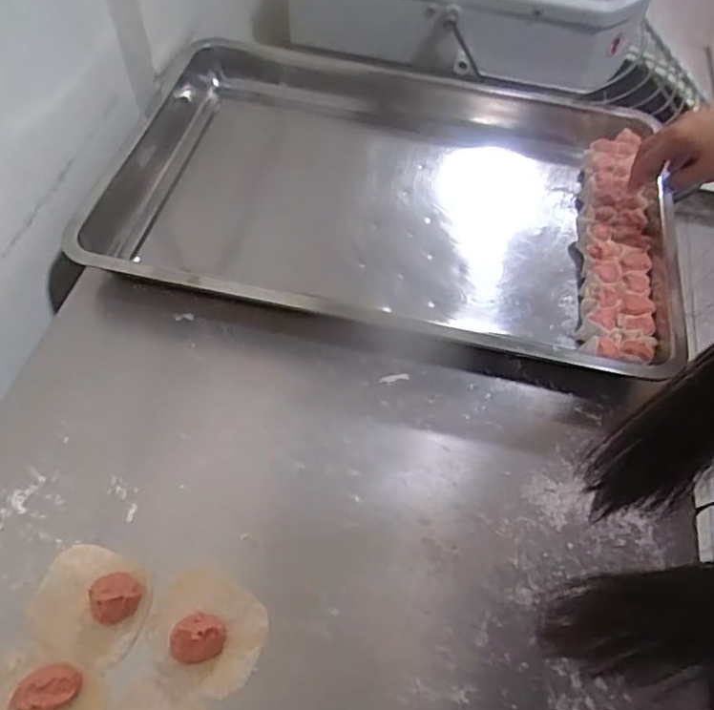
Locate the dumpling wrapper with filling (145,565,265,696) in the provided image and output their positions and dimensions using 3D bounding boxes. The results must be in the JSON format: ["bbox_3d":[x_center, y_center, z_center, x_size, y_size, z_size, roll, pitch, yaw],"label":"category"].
[{"bbox_3d":[-0.112,0.196,0.449,0.087,0.024,0.072,27,59,14],"label":"dumpling wrapper with filling"}]

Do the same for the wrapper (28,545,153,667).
[{"bbox_3d":[-0.200,0.180,0.459,0.085,0.025,0.075,19,57,10],"label":"wrapper"}]

